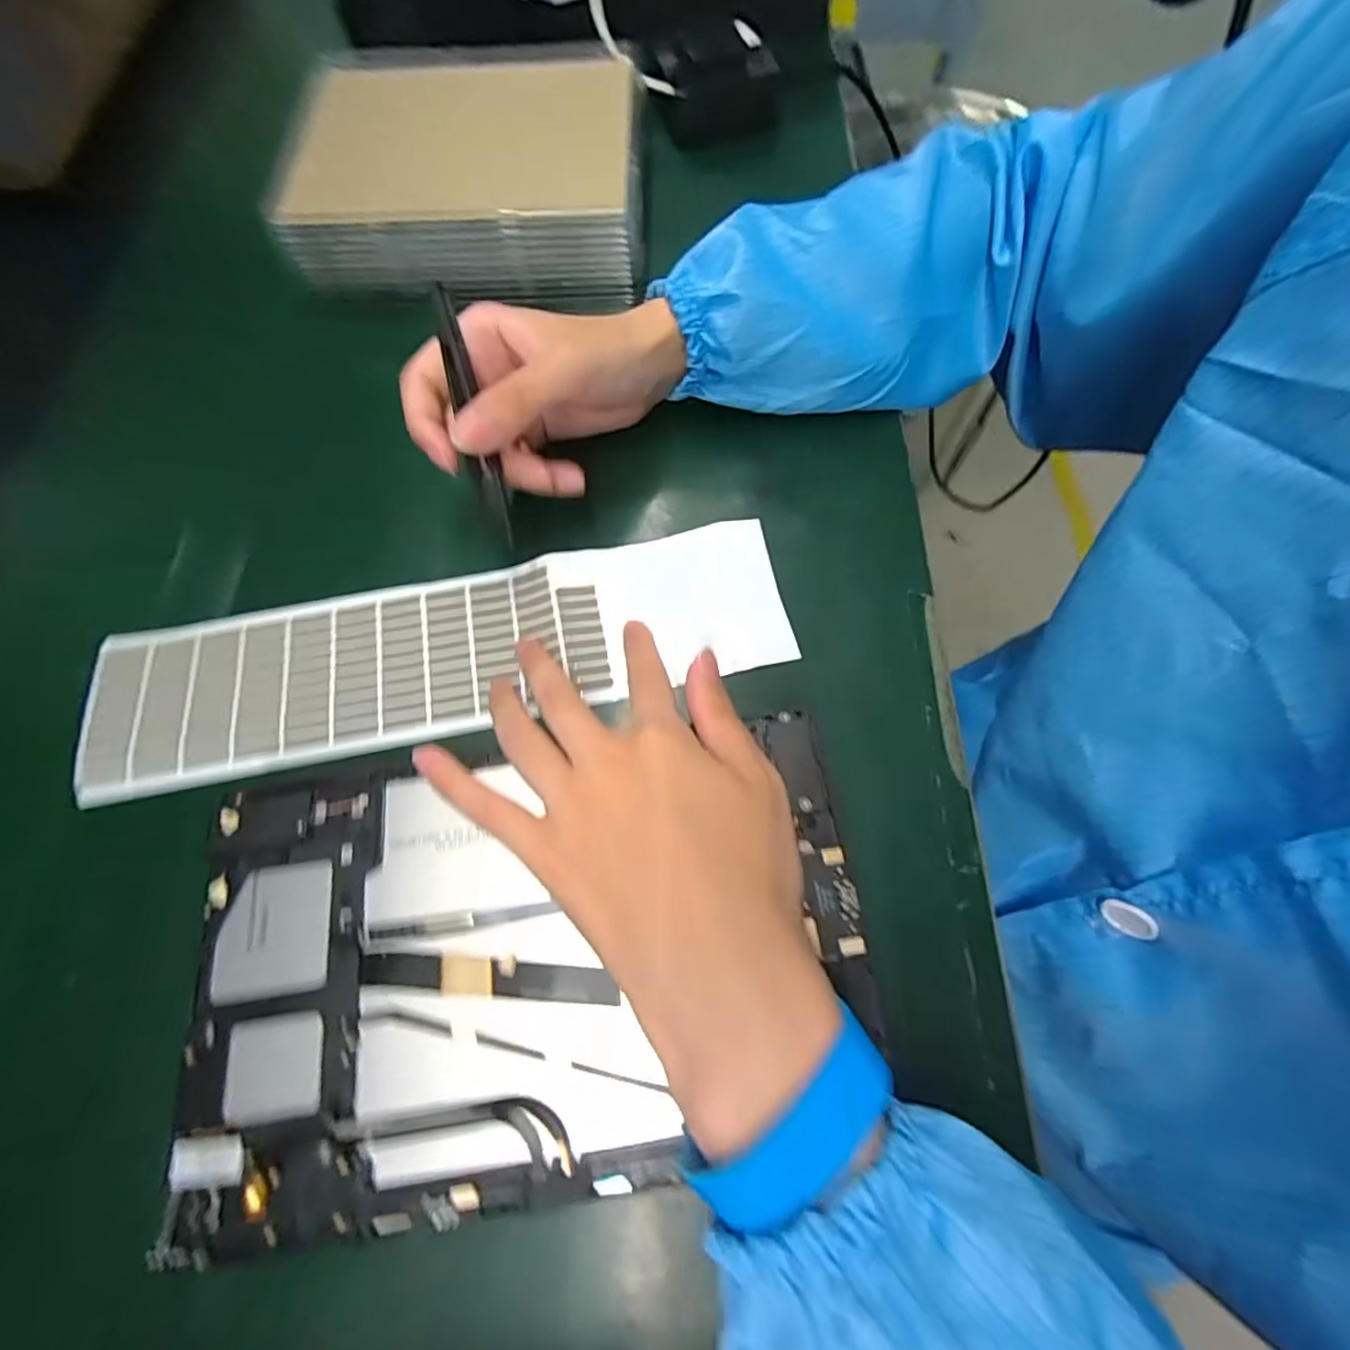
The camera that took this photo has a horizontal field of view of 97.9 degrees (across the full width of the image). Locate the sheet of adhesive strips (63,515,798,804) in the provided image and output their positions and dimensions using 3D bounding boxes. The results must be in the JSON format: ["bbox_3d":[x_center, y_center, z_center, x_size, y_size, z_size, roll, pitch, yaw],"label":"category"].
[{"bbox_3d":[-0.110,-0.011,0.284,0.326,0.006,0.080,-11,69,-3],"label":"sheet of adhesive strips"}]

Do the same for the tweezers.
[{"bbox_3d":[-0.088,-0.113,0.258,0.014,0.015,0.114,-11,89,-3],"label":"tweezers"}]

